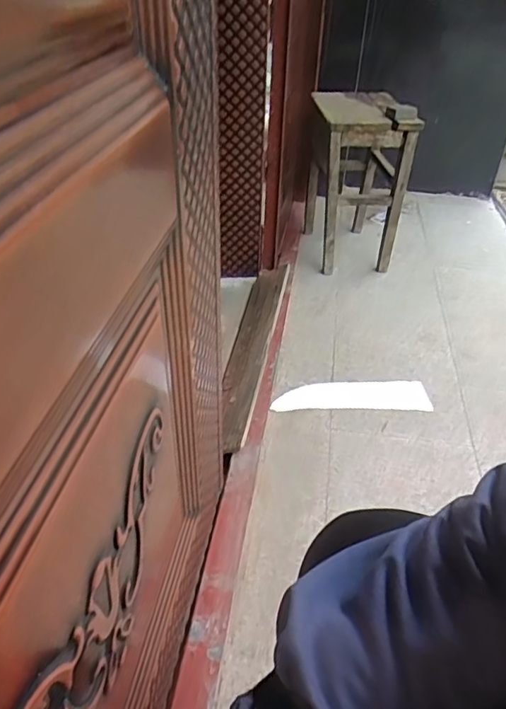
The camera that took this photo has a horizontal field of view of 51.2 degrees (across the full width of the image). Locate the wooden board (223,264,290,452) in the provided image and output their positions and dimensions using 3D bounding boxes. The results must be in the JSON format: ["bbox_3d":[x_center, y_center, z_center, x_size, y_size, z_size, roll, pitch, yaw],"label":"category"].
[{"bbox_3d":[-0.001,-0.044,1.346,0.100,0.033,0.724,9,39,6],"label":"wooden board"}]

